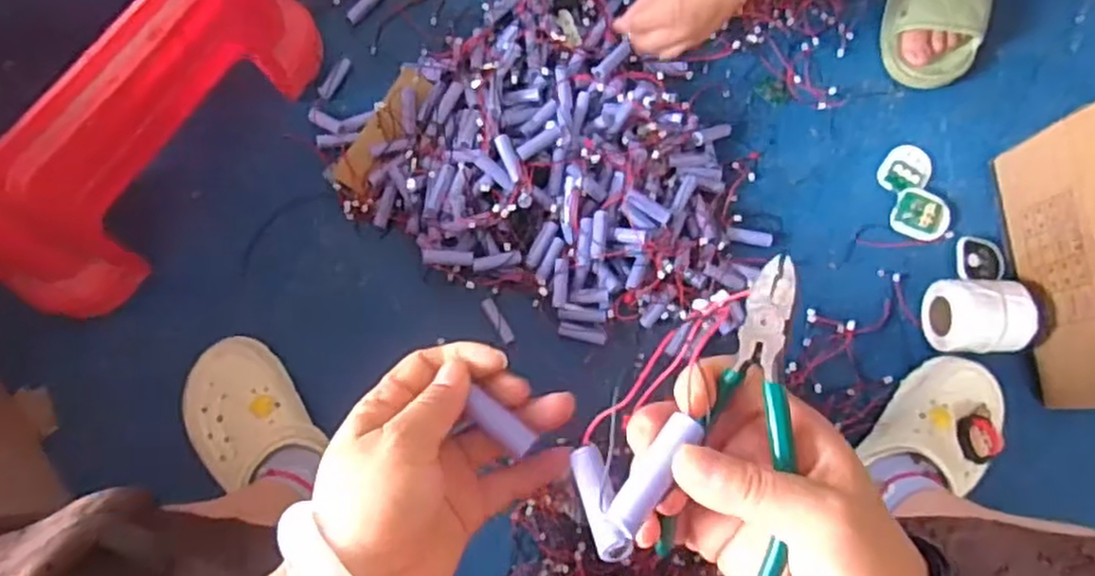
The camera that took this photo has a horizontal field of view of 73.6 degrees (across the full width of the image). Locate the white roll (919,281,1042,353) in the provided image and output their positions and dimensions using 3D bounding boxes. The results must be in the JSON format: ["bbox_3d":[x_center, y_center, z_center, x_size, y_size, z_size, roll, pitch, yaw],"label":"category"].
[{"bbox_3d":[0.432,0.030,0.741,0.077,0.074,0.071,2,80,-1],"label":"white roll"}]

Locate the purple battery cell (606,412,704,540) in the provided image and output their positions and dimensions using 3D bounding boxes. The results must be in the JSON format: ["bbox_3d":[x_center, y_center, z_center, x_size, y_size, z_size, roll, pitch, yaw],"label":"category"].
[{"bbox_3d":[0.041,0.070,0.275,0.014,0.011,0.048,36,74,5],"label":"purple battery cell"}]

